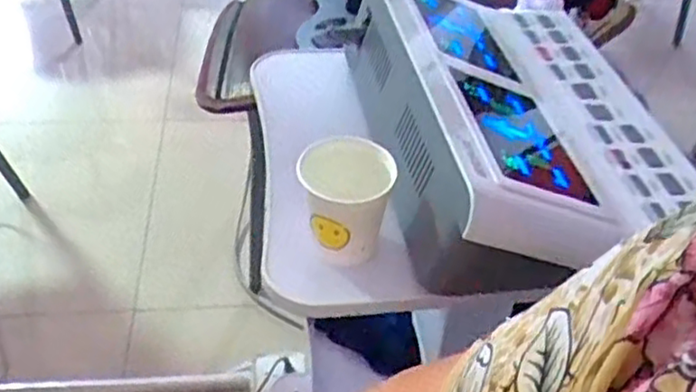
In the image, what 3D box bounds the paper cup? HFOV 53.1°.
[{"bbox_3d":[-0.003,0.007,0.497,0.064,0.073,0.062,3,42,-2],"label":"paper cup"}]

